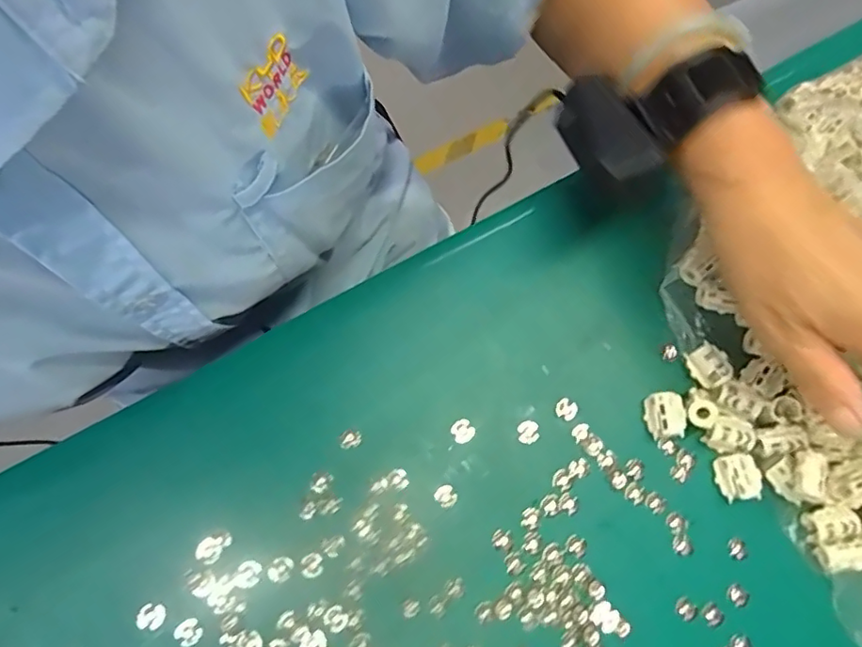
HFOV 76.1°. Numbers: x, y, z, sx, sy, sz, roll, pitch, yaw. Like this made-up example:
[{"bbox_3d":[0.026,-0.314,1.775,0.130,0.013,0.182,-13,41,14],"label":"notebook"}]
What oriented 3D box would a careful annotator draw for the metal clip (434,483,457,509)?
[{"bbox_3d":[0.007,0.087,0.276,0.010,0.004,0.011,1,73,-2],"label":"metal clip"}]

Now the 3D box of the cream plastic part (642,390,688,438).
[{"bbox_3d":[0.122,0.048,0.288,0.017,0.014,0.023,-5,73,-4],"label":"cream plastic part"}]

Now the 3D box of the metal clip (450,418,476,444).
[{"bbox_3d":[0.016,0.056,0.286,0.012,0.004,0.011,-37,78,-12],"label":"metal clip"}]

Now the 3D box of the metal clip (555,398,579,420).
[{"bbox_3d":[0.072,0.046,0.291,0.012,0.004,0.010,32,74,8],"label":"metal clip"}]

